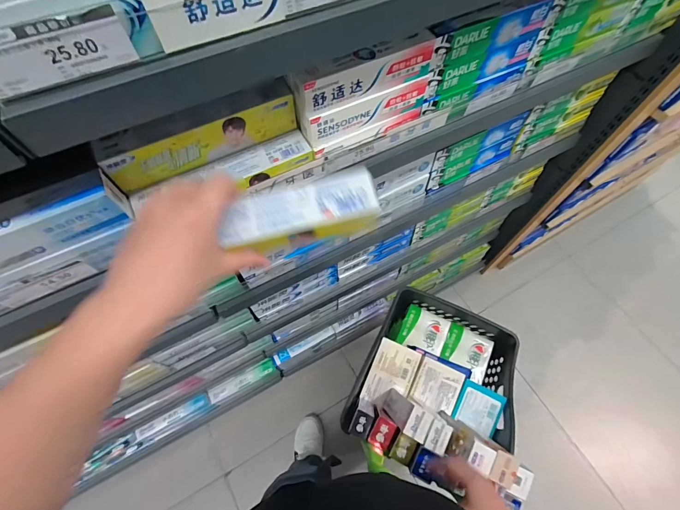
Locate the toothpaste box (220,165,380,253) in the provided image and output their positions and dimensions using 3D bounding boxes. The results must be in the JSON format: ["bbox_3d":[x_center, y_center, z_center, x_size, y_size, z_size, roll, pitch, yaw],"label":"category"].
[{"bbox_3d":[-0.036,-0.038,0.341,0.146,0.038,0.056,-14,65,-4],"label":"toothpaste box"}]

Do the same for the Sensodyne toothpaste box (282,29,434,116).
[{"bbox_3d":[0.032,-0.226,0.420,0.181,0.052,0.041,-20,65,-10],"label":"Sensodyne toothpaste box"}]

